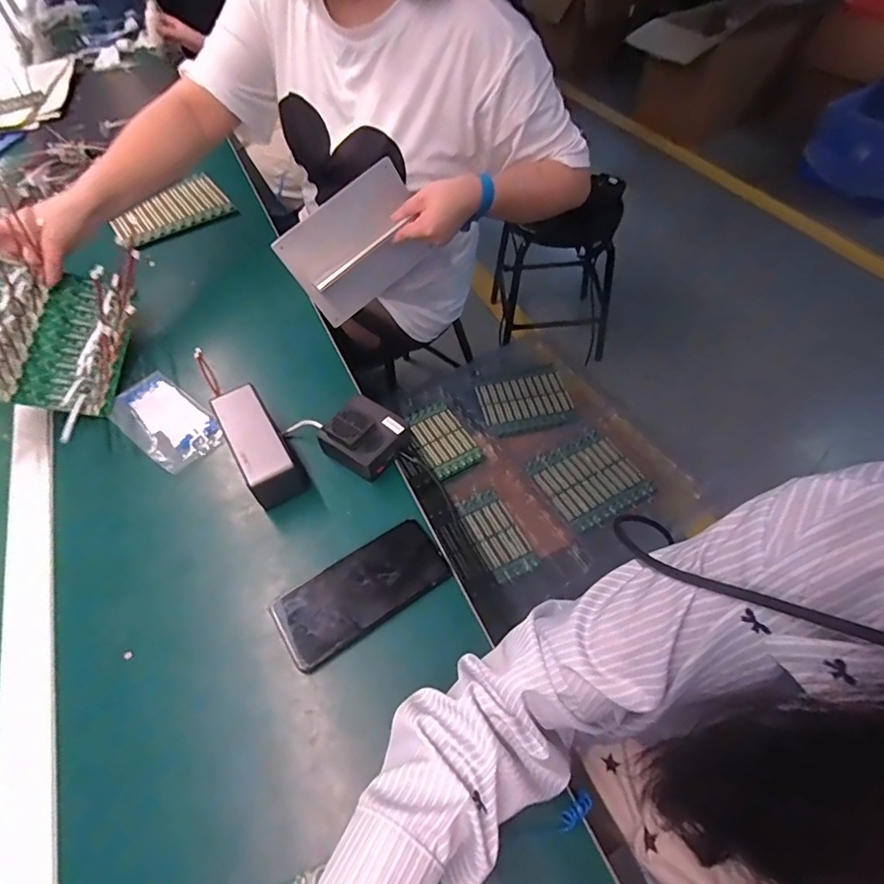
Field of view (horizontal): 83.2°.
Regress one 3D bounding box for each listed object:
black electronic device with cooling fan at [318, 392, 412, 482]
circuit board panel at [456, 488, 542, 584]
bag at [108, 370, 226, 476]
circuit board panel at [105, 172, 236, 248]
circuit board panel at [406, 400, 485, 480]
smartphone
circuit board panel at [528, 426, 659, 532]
[{"bbox_3d":[-0.083,-0.007,0.545,0.075,0.043,0.073,32,61,23],"label":"black electronic device with cooling fan"},{"bbox_3d":[0.097,0.164,0.891,0.088,0.015,0.166,-25,57,-15],"label":"circuit board panel"},{"bbox_3d":[-0.331,-0.026,0.596,0.162,0.004,0.081,33,62,24],"label":"bag"},{"bbox_3d":[-0.467,-0.400,0.856,0.185,0.018,0.143,-30,58,-18],"label":"circuit board panel"},{"bbox_3d":[-0.002,-0.009,1.014,0.104,0.010,0.178,-27,57,-16],"label":"circuit board panel"},{"bbox_3d":[-0.073,0.135,0.461,0.155,0.011,0.070,-28,65,-23],"label":"smartphone"},{"bbox_3d":[0.286,0.068,0.958,0.193,0.016,0.174,-26,57,-15],"label":"circuit board panel"}]

